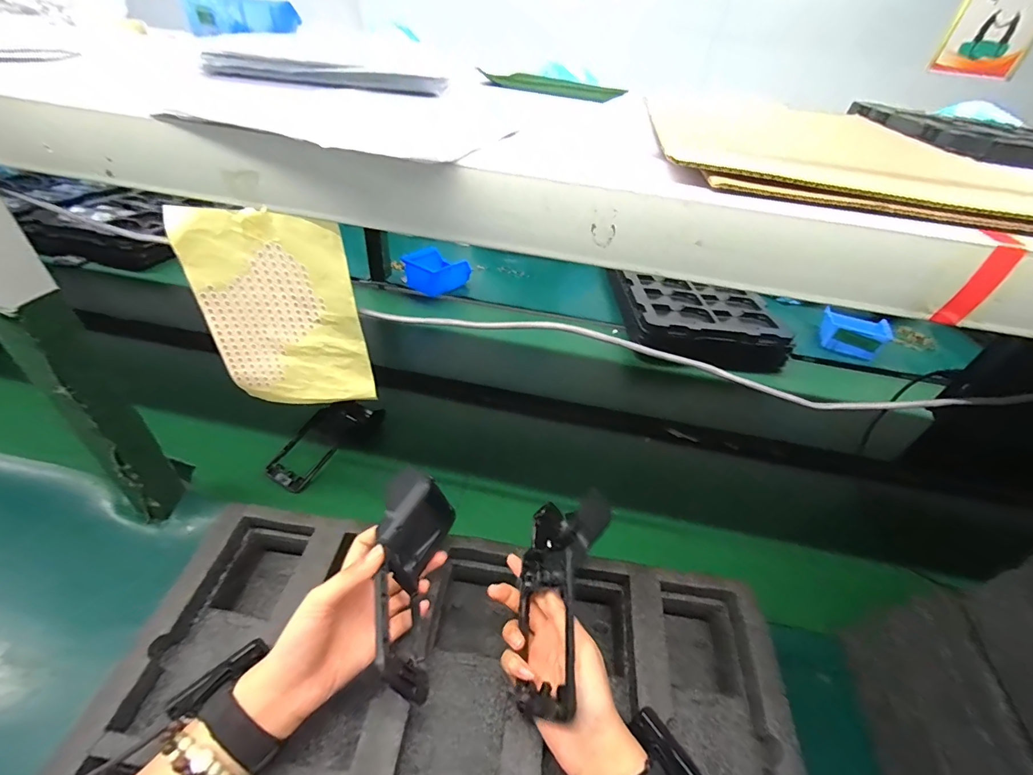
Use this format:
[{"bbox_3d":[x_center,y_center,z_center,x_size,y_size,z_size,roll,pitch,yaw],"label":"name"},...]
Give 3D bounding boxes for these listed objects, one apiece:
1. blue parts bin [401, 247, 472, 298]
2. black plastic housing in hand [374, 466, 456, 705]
[{"bbox_3d":[-0.199,-0.285,1.072,0.154,0.085,0.099,-22,48,-30],"label":"blue parts bin"},{"bbox_3d":[-0.089,0.161,0.373,0.057,0.068,0.172,2,41,-6],"label":"black plastic housing in hand"}]

